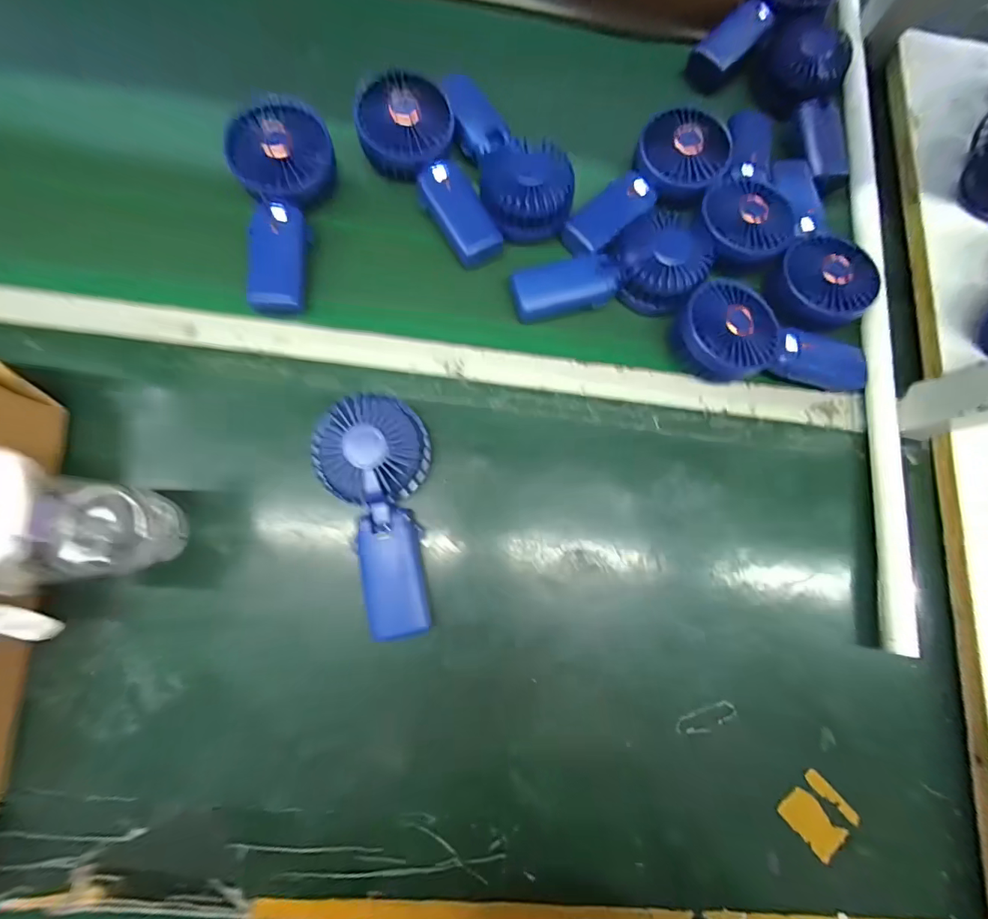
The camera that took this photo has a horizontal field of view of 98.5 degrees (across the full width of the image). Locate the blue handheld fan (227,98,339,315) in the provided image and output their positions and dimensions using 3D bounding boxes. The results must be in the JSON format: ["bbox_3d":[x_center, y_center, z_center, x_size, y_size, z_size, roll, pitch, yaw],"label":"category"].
[{"bbox_3d":[-0.177,-0.222,0.372,0.088,0.043,0.176,-5,82,-5],"label":"blue handheld fan"}]

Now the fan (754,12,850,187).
[{"bbox_3d":[0.330,-0.371,0.444,0.088,0.044,0.178,-1,79,-5],"label":"fan"}]

